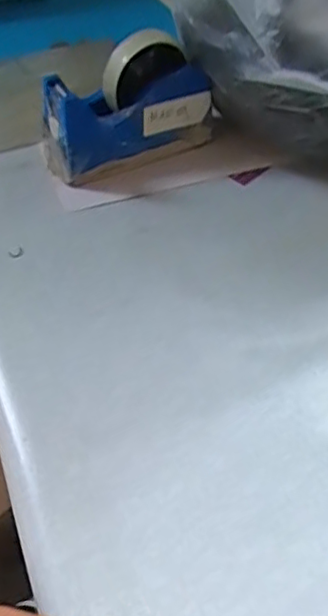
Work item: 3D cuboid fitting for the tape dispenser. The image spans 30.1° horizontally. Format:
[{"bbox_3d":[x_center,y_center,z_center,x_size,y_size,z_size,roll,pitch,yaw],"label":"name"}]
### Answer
[{"bbox_3d":[-0.031,-0.183,0.567,0.162,0.107,0.047,-18,52,-14],"label":"tape dispenser"}]

